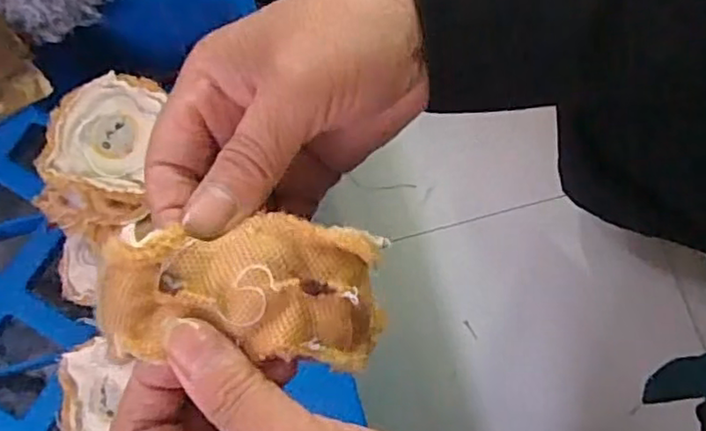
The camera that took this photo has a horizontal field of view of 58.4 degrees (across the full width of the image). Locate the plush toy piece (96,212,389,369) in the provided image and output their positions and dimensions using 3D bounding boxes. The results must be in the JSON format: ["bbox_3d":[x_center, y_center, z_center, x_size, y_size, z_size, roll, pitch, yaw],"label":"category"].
[{"bbox_3d":[-0.033,0.023,0.192,0.083,0.021,0.041,2,75,-3],"label":"plush toy piece"}]

